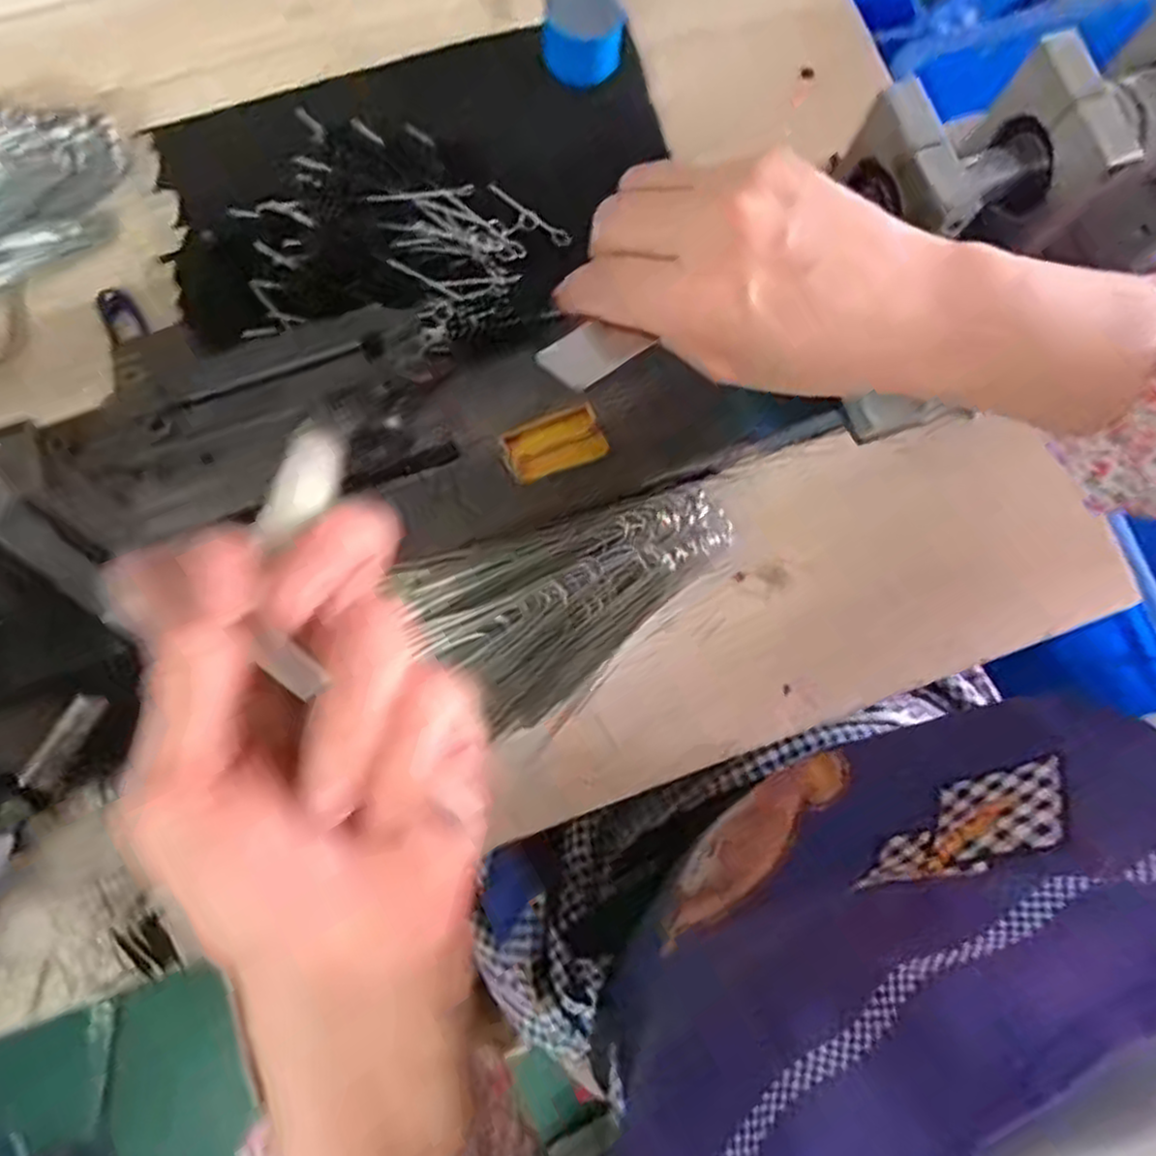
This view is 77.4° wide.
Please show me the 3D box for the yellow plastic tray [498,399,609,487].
[{"bbox_3d":[-0.012,-0.071,0.384,0.052,0.009,0.028,-20,81,-4],"label":"yellow plastic tray"}]

